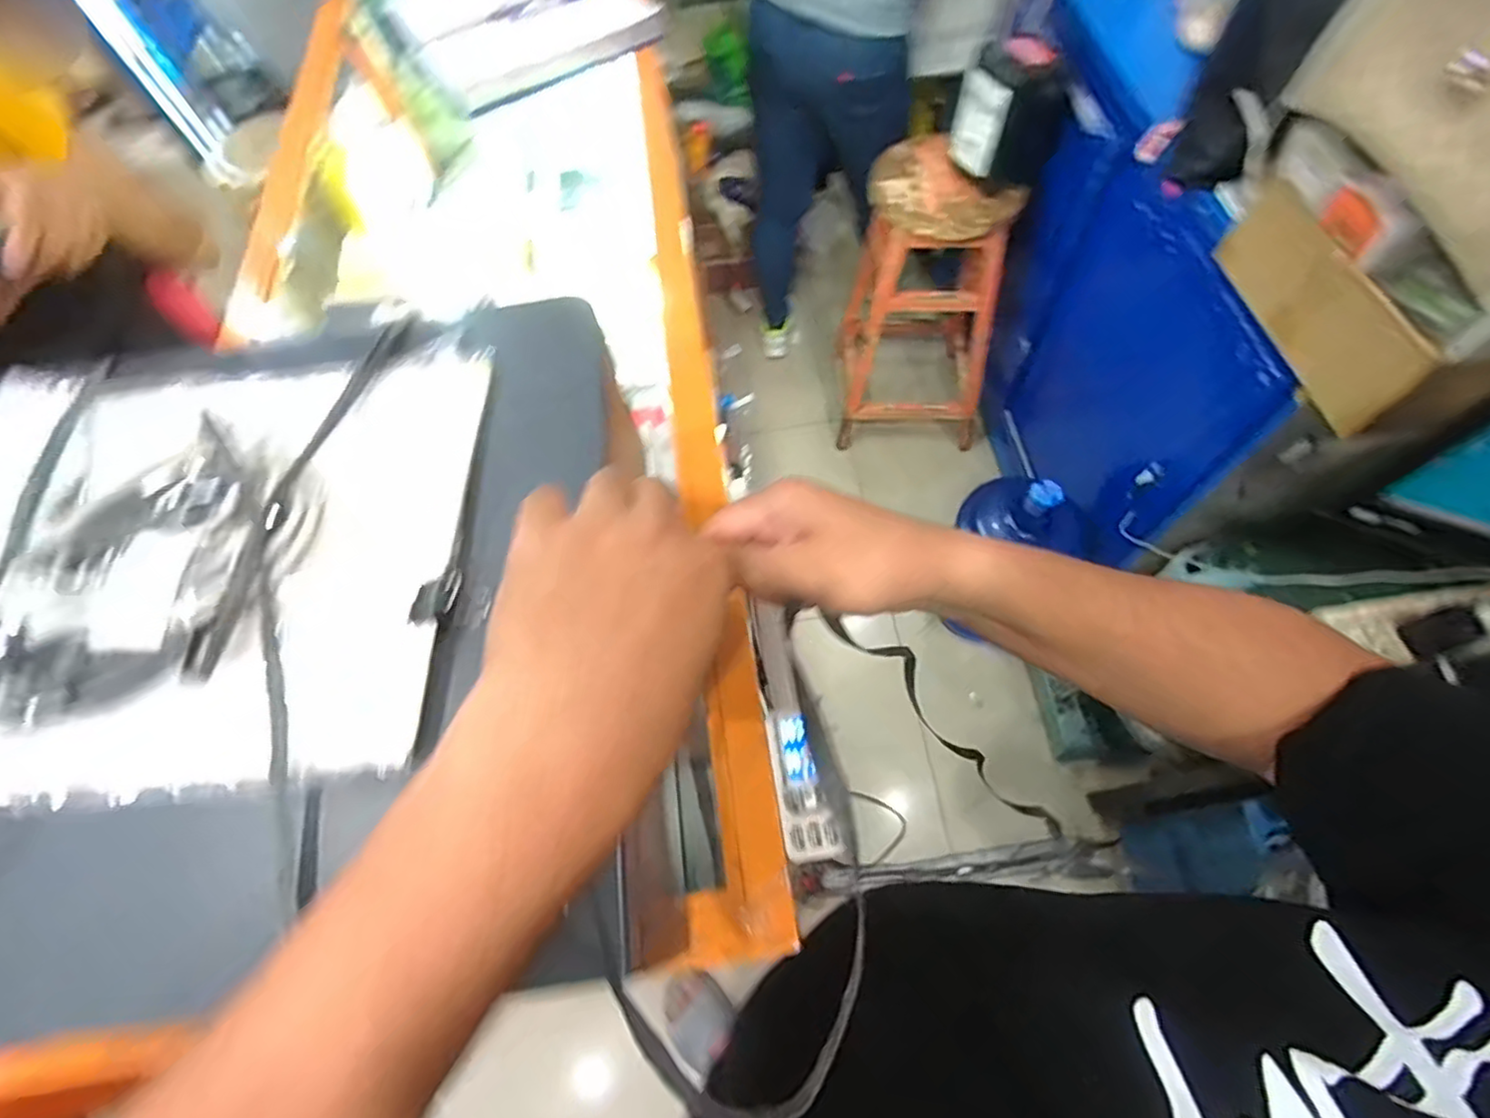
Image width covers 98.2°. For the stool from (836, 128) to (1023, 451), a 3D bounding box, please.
[{"bbox_3d":[0.441,-0.648,1.590,0.352,0.670,0.365,0,63,4],"label":"stool"}]

